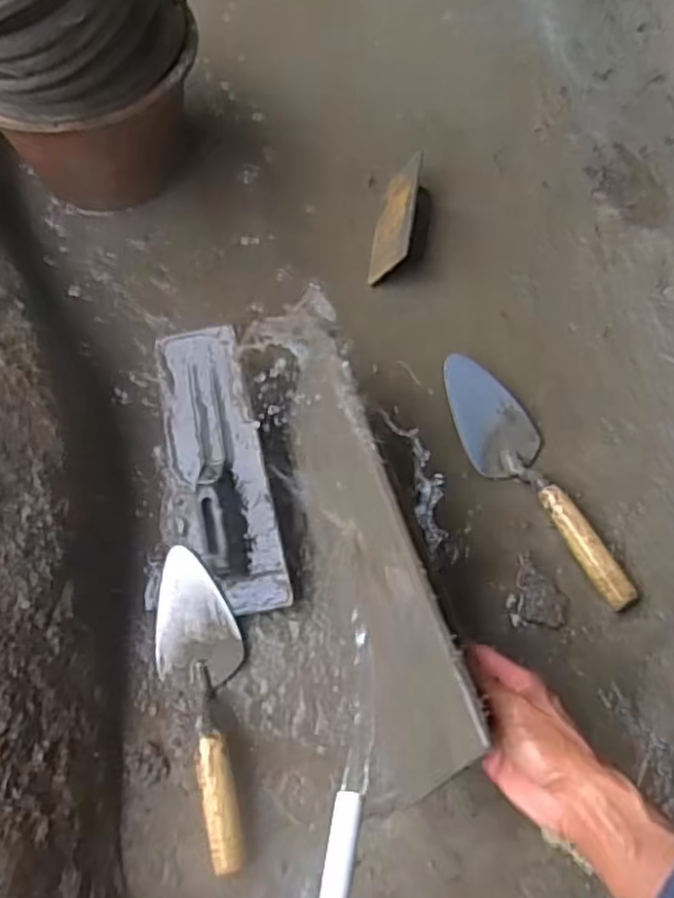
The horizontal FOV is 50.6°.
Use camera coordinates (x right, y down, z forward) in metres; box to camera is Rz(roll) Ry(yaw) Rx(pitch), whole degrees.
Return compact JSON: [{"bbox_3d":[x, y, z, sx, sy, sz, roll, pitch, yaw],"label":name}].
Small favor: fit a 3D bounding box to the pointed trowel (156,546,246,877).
[{"bbox_3d":[-0.121,0.236,0.674,0.078,0.039,0.283,-18,70,-5],"label":"pointed trowel"}]

